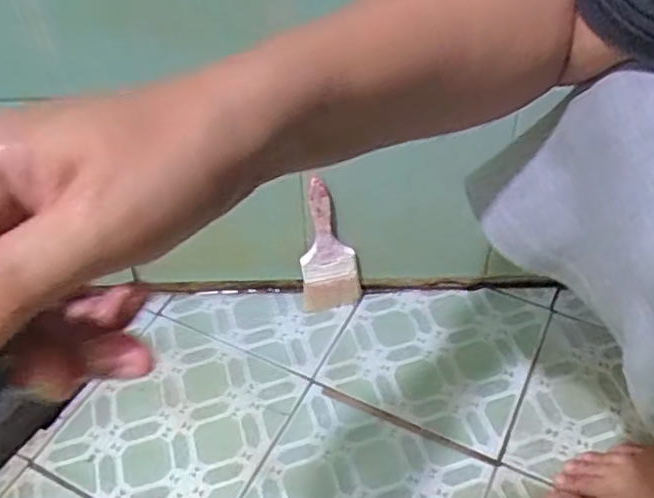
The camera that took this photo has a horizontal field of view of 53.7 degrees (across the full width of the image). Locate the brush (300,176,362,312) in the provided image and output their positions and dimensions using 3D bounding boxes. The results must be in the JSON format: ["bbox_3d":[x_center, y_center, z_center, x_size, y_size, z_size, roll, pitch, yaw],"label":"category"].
[{"bbox_3d":[0.003,0.001,0.698,0.064,0.182,0.012,-8,46,-5],"label":"brush"}]

